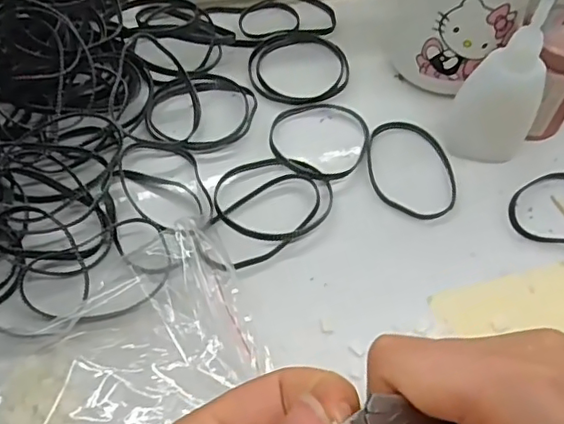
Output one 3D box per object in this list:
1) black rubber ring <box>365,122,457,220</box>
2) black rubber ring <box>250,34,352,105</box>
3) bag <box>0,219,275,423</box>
[{"bbox_3d":[0.073,-0.025,0.336,0.049,0.004,0.068,-5,56,-7],"label":"black rubber ring"},{"bbox_3d":[0.011,-0.094,0.376,0.063,0.006,0.059,2,56,-2],"label":"black rubber ring"},{"bbox_3d":[-0.072,0.061,0.258,0.133,0.017,0.087,-30,63,-22],"label":"bag"}]

